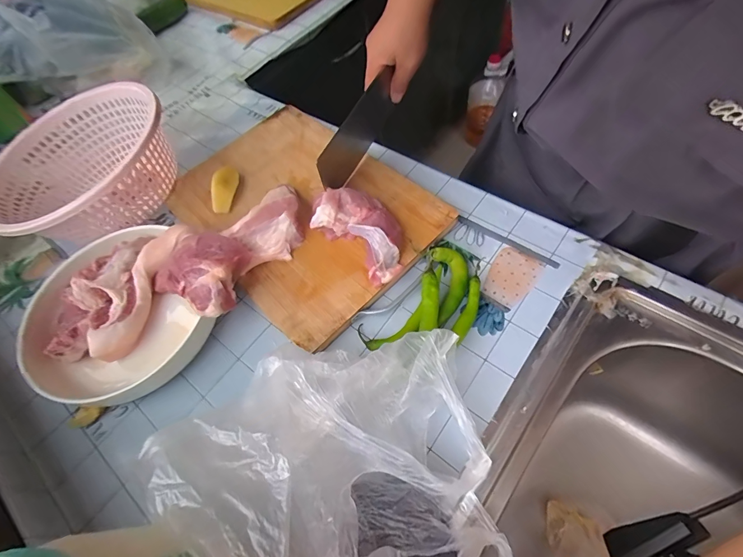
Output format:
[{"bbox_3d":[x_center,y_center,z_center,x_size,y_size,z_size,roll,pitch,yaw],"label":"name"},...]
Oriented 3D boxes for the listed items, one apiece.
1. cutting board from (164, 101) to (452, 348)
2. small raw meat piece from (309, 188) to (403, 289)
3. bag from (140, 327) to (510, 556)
[{"bbox_3d":[-0.088,-0.094,0.451,0.234,0.016,0.318,-43,63,-16],"label":"cutting board"},{"bbox_3d":[-0.008,-0.053,0.408,0.070,0.039,0.119,-43,63,-16],"label":"small raw meat piece"},{"bbox_3d":[-0.033,0.145,0.279,0.237,0.081,0.189,-9,59,3],"label":"bag"}]

